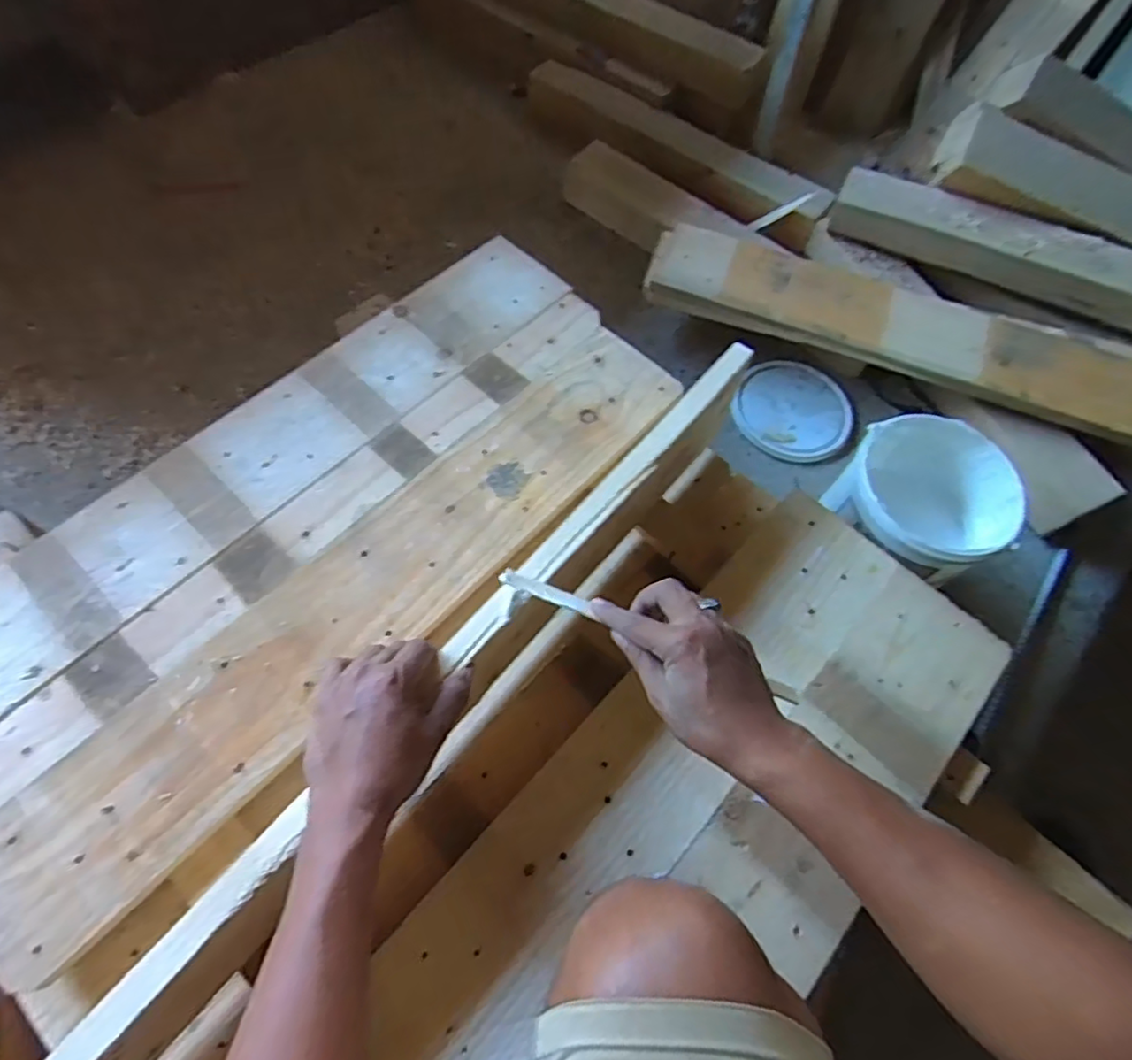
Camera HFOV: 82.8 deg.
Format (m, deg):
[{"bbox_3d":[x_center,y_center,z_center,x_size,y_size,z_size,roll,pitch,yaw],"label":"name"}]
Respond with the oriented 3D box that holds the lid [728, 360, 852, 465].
[{"bbox_3d":[0.333,-0.178,0.956,0.165,0.017,0.171,0,63,0],"label":"lid"}]

